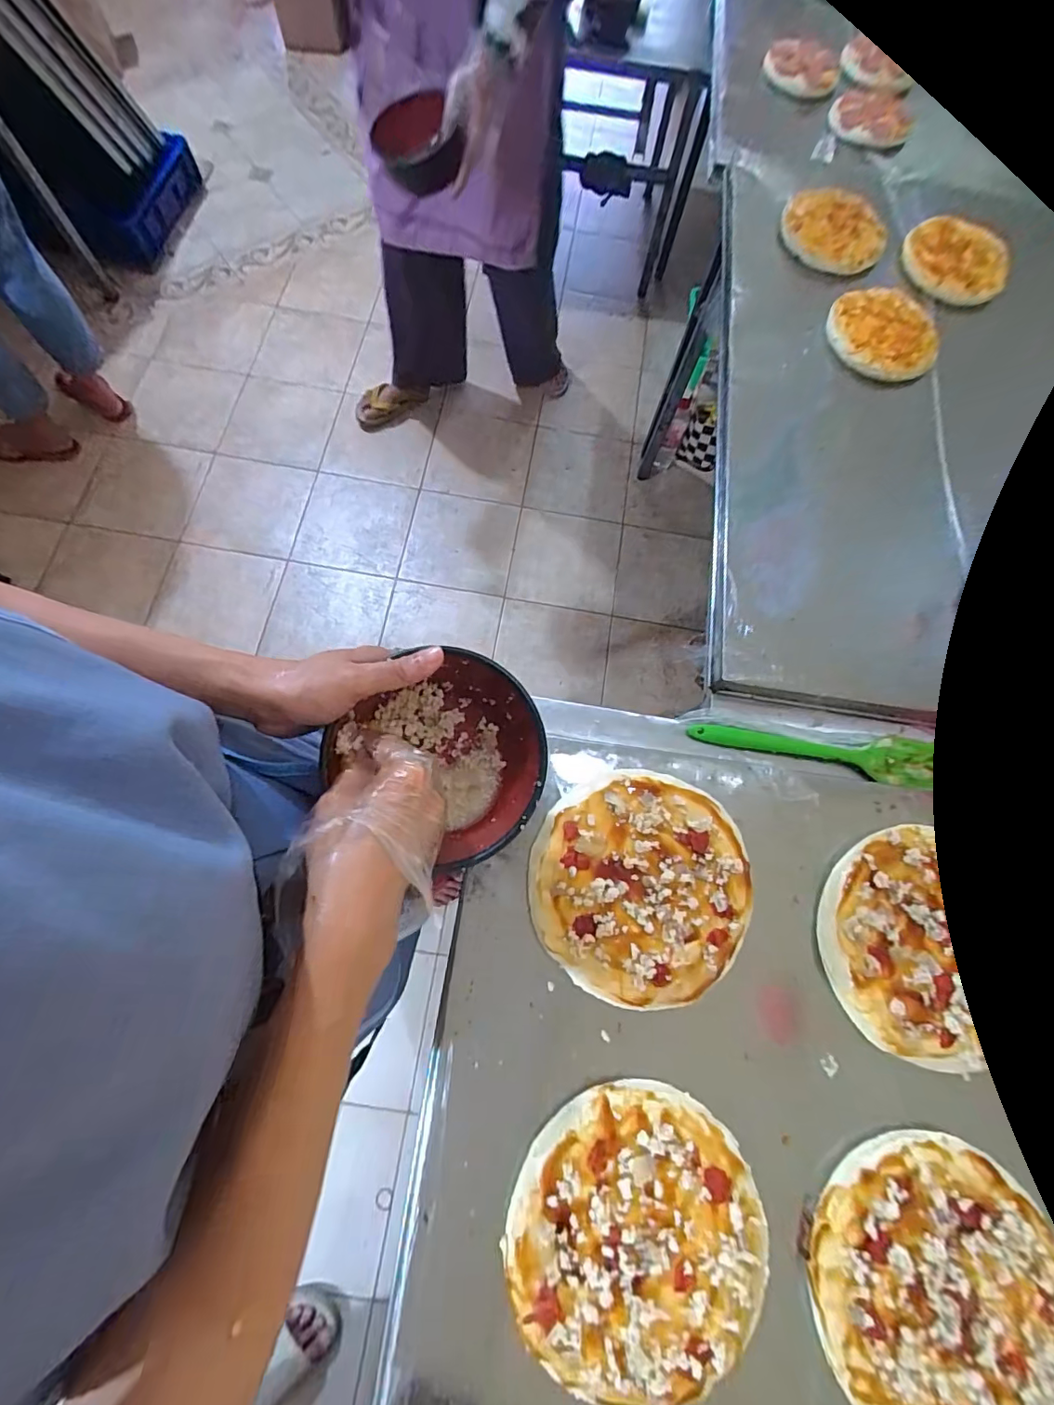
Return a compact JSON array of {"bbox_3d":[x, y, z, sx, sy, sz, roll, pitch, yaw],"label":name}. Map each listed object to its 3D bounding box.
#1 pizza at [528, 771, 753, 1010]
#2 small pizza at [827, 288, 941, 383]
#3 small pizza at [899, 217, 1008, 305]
[{"bbox_3d":[0.102,0.163,0.466,0.191,0.023,0.190,0,77,0],"label":"pizza"},{"bbox_3d":[0.470,-0.491,0.681,0.147,0.017,0.124,9,82,-2],"label":"small pizza"},{"bbox_3d":[0.602,-0.619,0.720,0.136,0.015,0.137,2,75,-7],"label":"small pizza"}]

